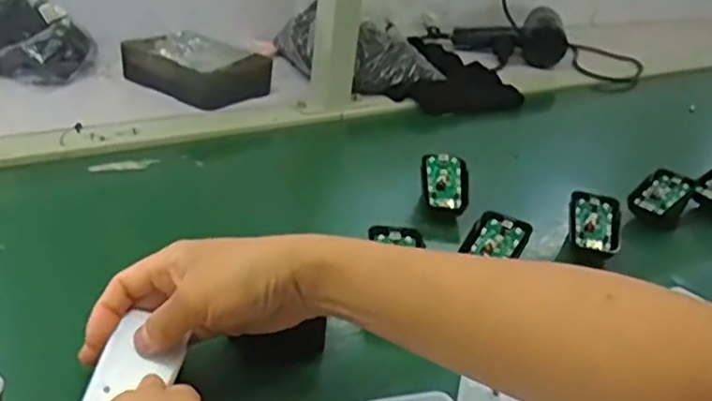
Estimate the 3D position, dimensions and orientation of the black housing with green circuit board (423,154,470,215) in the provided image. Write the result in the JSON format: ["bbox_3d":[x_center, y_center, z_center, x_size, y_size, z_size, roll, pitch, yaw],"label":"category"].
[{"bbox_3d":[0.084,-0.018,0.645,0.042,0.010,0.064,-3,55,7],"label":"black housing with green circuit board"}]

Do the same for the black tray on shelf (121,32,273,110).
[{"bbox_3d":[-0.194,-0.162,0.848,0.159,0.043,0.118,25,30,30],"label":"black tray on shelf"}]

